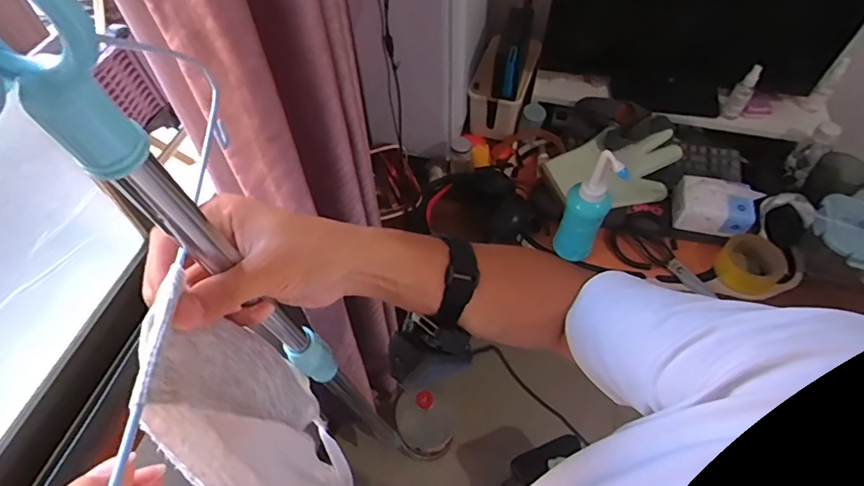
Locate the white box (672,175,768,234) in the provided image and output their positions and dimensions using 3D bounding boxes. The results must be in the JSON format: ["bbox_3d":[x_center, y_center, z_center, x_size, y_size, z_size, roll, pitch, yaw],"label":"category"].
[{"bbox_3d":[0.522,-0.069,0.928,0.127,0.088,0.074,15,57,10],"label":"white box"}]

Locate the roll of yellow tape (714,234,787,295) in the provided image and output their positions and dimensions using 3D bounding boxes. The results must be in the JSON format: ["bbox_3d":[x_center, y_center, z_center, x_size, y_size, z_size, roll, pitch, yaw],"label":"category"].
[{"bbox_3d":[0.579,0.034,0.909,0.105,0.054,0.102,0,55,0],"label":"roll of yellow tape"}]

